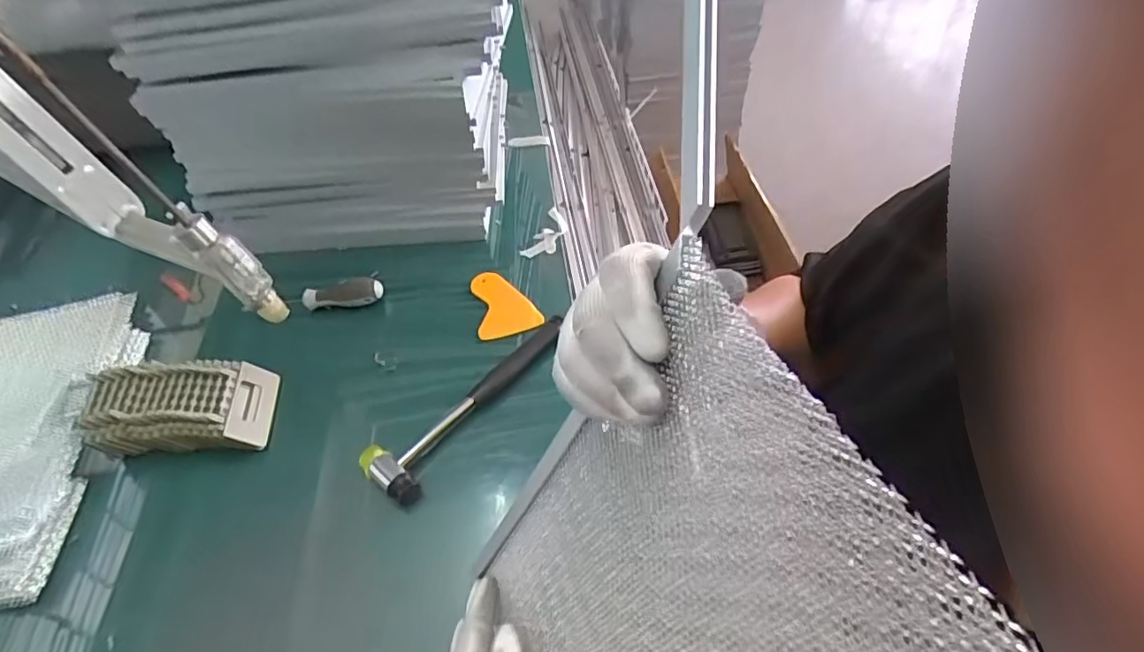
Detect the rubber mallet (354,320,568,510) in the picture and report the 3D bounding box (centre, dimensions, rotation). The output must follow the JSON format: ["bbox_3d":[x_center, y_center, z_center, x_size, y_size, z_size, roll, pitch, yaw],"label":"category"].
[{"bbox_3d":[-0.100,0.067,0.562,0.060,0.030,0.234,27,57,25],"label":"rubber mallet"}]

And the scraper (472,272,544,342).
[{"bbox_3d":[-0.077,-0.030,0.656,0.069,0.010,0.091,-14,50,-7],"label":"scraper"}]

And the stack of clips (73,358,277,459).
[{"bbox_3d":[-0.374,0.075,0.550,0.163,0.044,0.088,-4,50,2],"label":"stack of clips"}]

